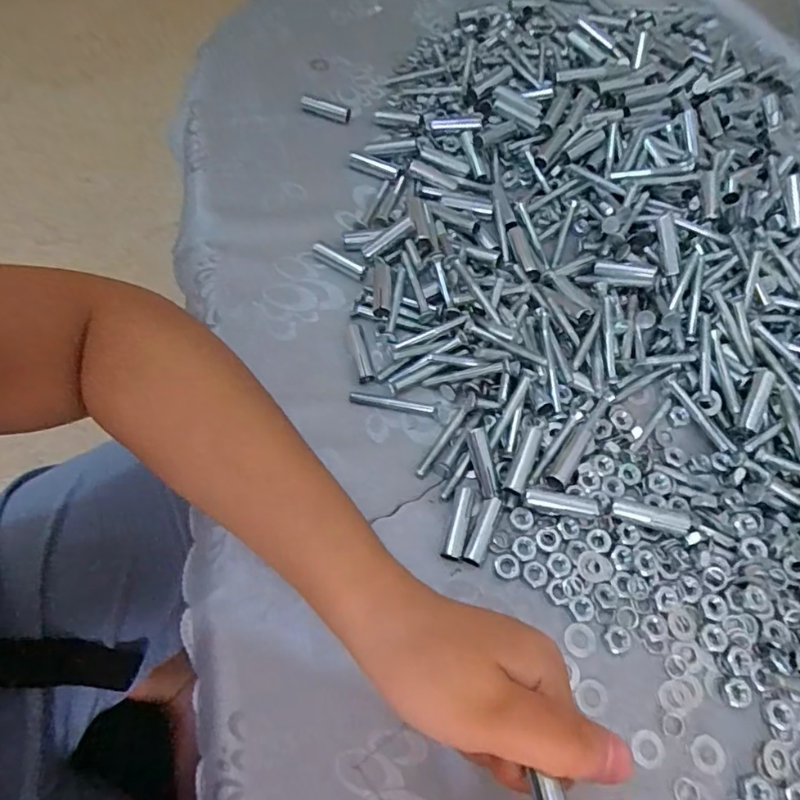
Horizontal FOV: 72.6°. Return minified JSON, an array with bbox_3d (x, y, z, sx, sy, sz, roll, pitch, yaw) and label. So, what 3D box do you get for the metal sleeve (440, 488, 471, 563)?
[{"bbox_3d":[0.031,0.068,0.297,0.010,0.009,0.039,14,65,5],"label":"metal sleeve"}]

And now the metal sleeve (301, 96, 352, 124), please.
[{"bbox_3d":[-0.058,-0.236,0.438,0.038,0.009,0.013,15,65,5],"label":"metal sleeve"}]

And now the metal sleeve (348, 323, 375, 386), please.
[{"bbox_3d":[-0.024,-0.029,0.343,0.010,0.007,0.044,-10,65,-7],"label":"metal sleeve"}]

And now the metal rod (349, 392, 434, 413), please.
[{"bbox_3d":[-0.005,0.002,0.329,0.051,0.004,0.006,10,64,3],"label":"metal rod"}]

